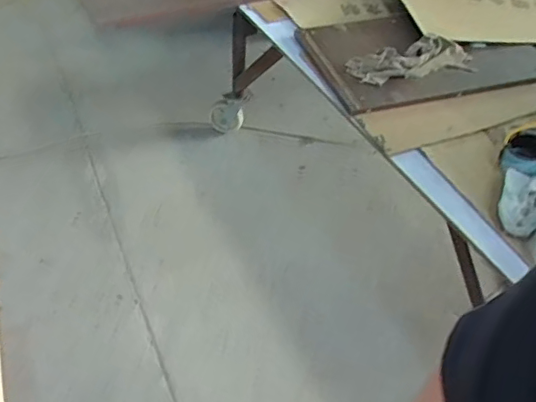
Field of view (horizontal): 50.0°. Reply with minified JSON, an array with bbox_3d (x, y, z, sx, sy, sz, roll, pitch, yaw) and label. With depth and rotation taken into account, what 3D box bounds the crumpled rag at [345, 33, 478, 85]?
[{"bbox_3d":[0.358,-0.356,1.439,0.306,0.039,0.125,-10,46,-13],"label":"crumpled rag"}]

